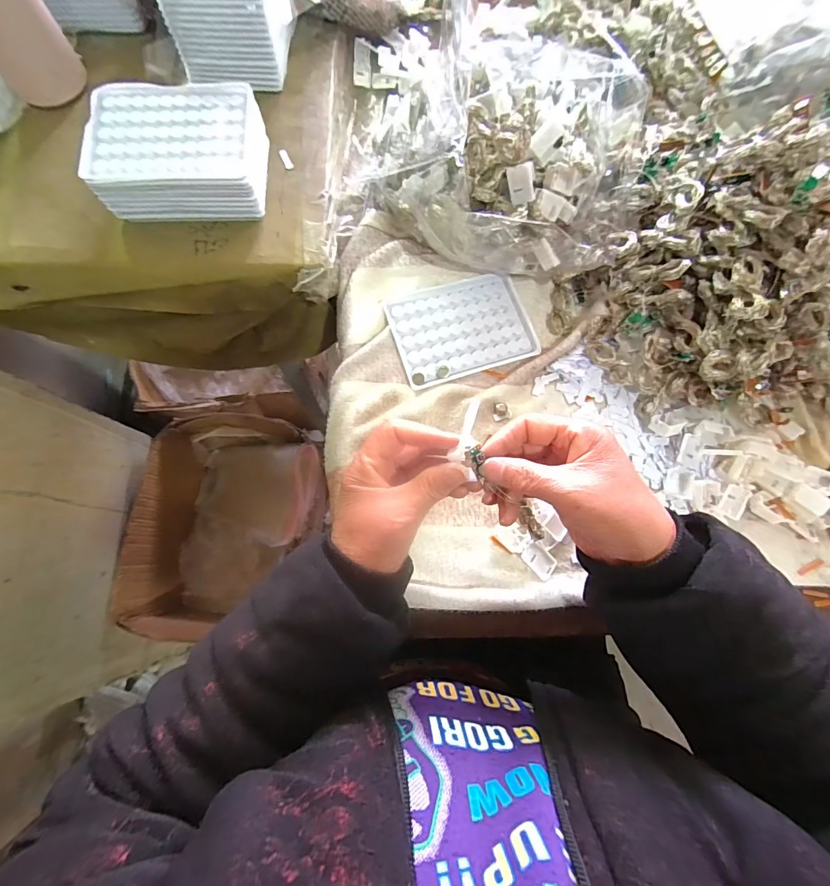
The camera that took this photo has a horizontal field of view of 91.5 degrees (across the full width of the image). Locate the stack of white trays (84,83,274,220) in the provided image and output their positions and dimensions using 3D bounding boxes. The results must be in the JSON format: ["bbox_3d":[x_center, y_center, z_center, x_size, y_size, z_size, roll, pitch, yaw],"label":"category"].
[{"bbox_3d":[-0.200,-0.246,0.353,0.134,0.053,0.106,-1,75,-3],"label":"stack of white trays"}]

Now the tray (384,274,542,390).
[{"bbox_3d":[0.045,-0.109,0.378,0.127,0.017,0.093,-17,76,-7],"label":"tray"}]

